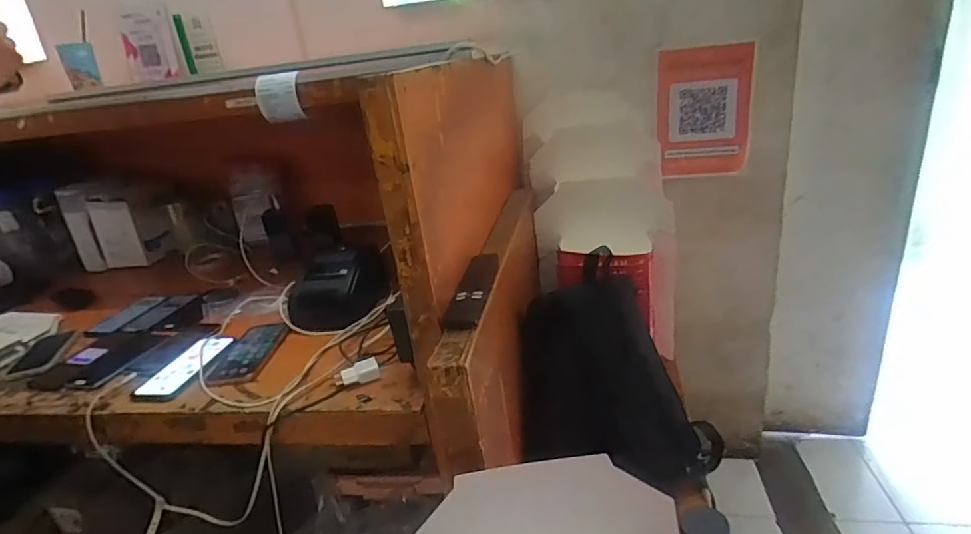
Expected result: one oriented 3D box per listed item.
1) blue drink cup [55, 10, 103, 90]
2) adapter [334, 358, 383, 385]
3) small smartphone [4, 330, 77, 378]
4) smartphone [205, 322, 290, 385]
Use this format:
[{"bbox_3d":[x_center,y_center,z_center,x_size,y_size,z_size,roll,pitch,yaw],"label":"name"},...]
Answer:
[{"bbox_3d":[-0.942,-0.496,1.229,0.070,0.155,0.053,-17,24,-22],"label":"blue drink cup"},{"bbox_3d":[-0.185,0.153,0.771,0.065,0.021,0.033,-11,22,-9],"label":"adapter"},{"bbox_3d":[-0.838,0.161,1.007,0.075,0.015,0.146,-10,22,-7],"label":"small smartphone"},{"bbox_3d":[-0.397,0.142,0.896,0.082,0.013,0.171,-6,22,5],"label":"smartphone"}]

